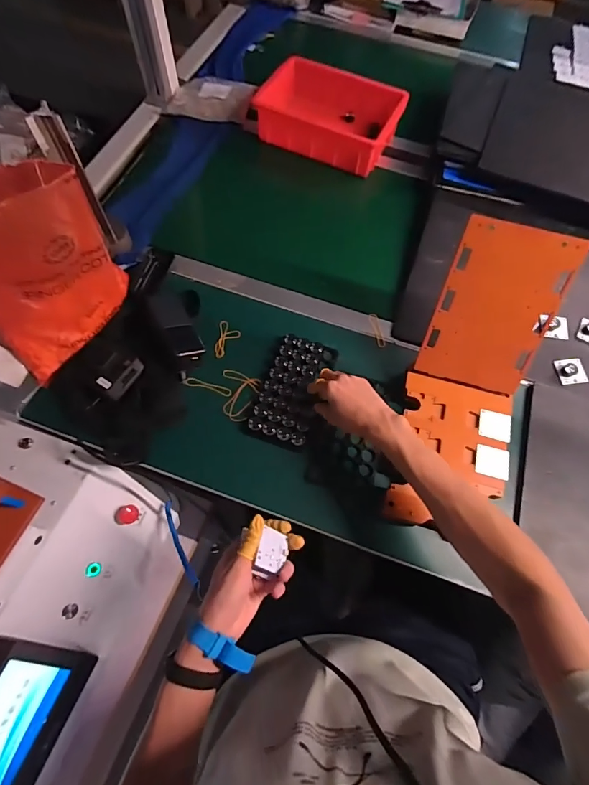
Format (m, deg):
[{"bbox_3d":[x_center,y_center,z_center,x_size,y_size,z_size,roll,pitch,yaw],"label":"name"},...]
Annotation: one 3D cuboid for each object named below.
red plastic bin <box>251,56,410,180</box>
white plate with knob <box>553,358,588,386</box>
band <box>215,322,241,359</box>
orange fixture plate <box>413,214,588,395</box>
[{"bbox_3d":[0.075,-0.628,0.916,0.305,0.081,0.211,24,69,8],"label":"red plastic bin"},{"bbox_3d":[0.485,-0.038,0.700,0.047,0.015,0.047,-4,67,-3],"label":"white plate with knob"},{"bbox_3d":[-0.128,-0.094,0.711,0.041,0.007,0.062,35,74,4],"label":"band"},{"bbox_3d":[0.297,-0.119,0.598,0.160,0.237,0.013,16,29,7],"label":"orange fixture plate"}]

